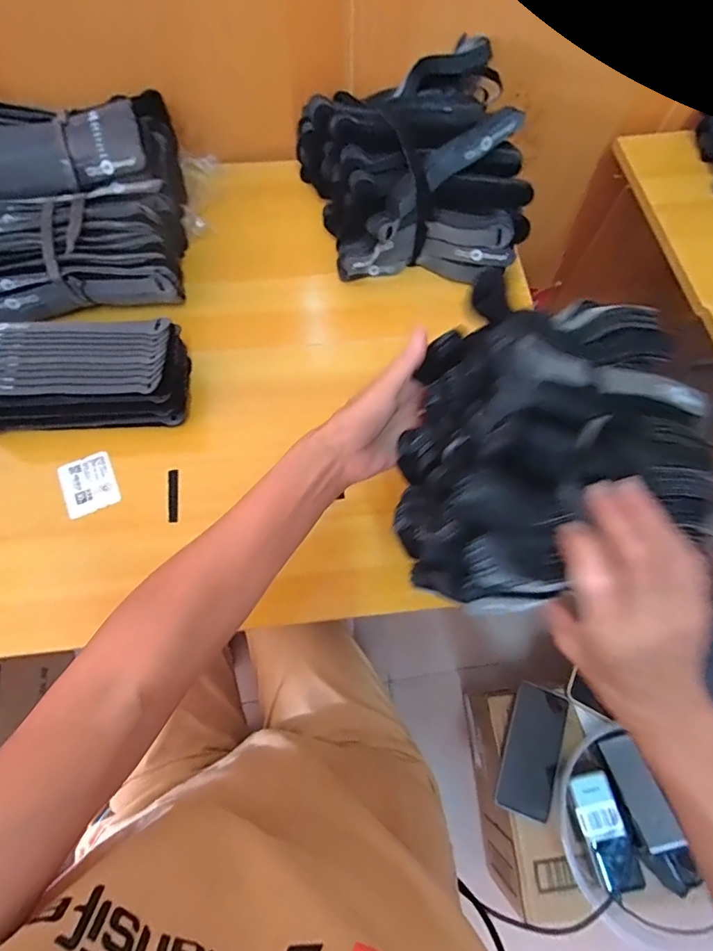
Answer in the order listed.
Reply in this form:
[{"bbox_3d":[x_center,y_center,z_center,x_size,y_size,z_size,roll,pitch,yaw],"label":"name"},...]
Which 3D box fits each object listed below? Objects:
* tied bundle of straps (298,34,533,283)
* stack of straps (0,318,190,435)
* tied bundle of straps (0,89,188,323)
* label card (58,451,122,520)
[{"bbox_3d":[0.061,-0.348,0.562,0.230,0.106,0.254,-8,70,-4],"label":"tied bundle of straps"},{"bbox_3d":[-0.271,-0.095,0.480,0.205,0.079,0.093,-3,70,-3],"label":"stack of straps"},{"bbox_3d":[-0.304,-0.291,0.533,0.219,0.092,0.253,-10,70,-5],"label":"tied bundle of straps"},{"bbox_3d":[-0.260,0.008,0.478,0.049,0.006,0.058,-17,72,-15],"label":"label card"}]

